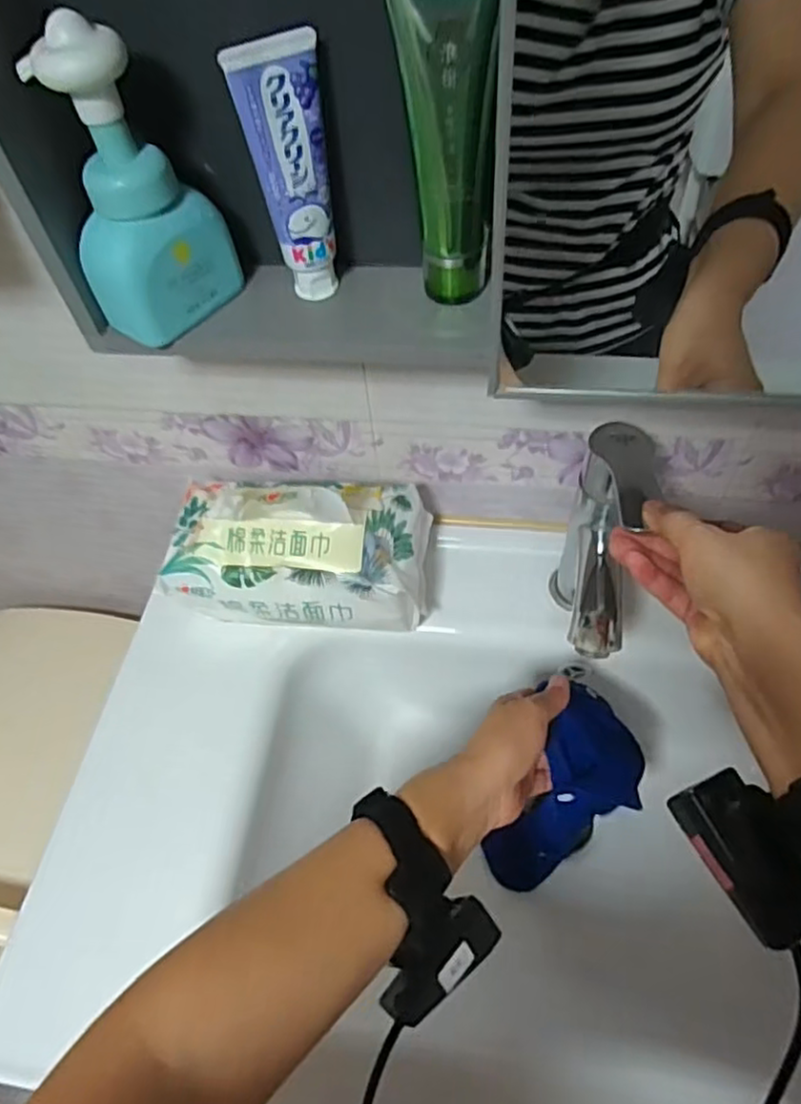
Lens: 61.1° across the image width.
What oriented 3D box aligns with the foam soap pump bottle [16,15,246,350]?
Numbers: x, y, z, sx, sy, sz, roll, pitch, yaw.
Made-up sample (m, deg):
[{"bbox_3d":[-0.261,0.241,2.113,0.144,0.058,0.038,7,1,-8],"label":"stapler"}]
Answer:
[{"bbox_3d":[-0.145,-0.196,0.368,0.047,0.144,0.073,28,61,23],"label":"foam soap pump bottle"}]

